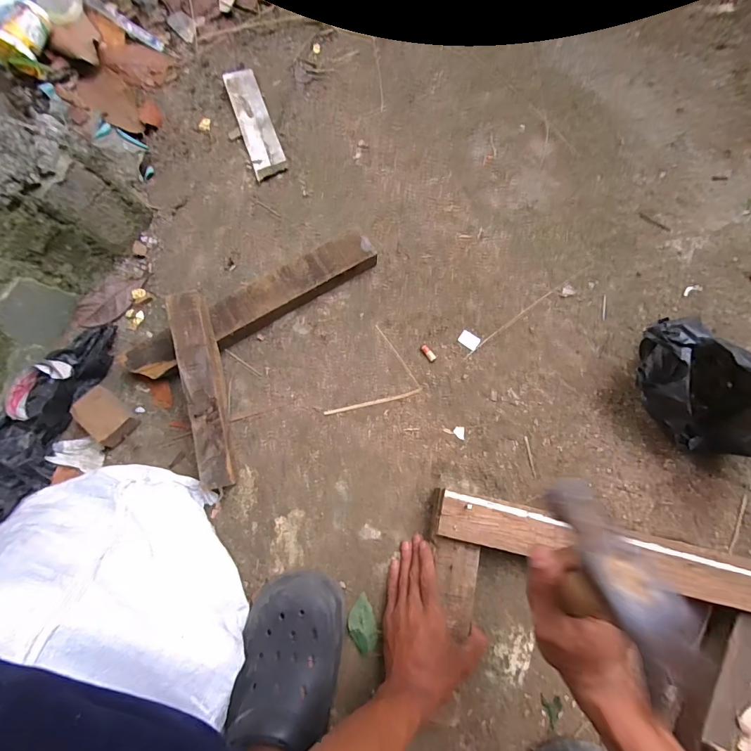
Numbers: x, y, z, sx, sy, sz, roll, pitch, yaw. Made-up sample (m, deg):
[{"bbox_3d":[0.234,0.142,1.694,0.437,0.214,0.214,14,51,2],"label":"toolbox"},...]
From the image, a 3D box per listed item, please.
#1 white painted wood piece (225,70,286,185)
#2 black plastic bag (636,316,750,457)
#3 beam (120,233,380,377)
[{"bbox_3d":[-0.214,-0.449,0.702,0.057,0.017,0.229,-20,77,-3],"label":"white painted wood piece"},{"bbox_3d":[0.447,0.021,0.515,0.154,0.142,0.217,-31,78,-5],"label":"black plastic bag"},{"bbox_3d":[-0.178,-0.102,0.602,0.393,0.052,0.066,-31,78,-6],"label":"beam"}]

